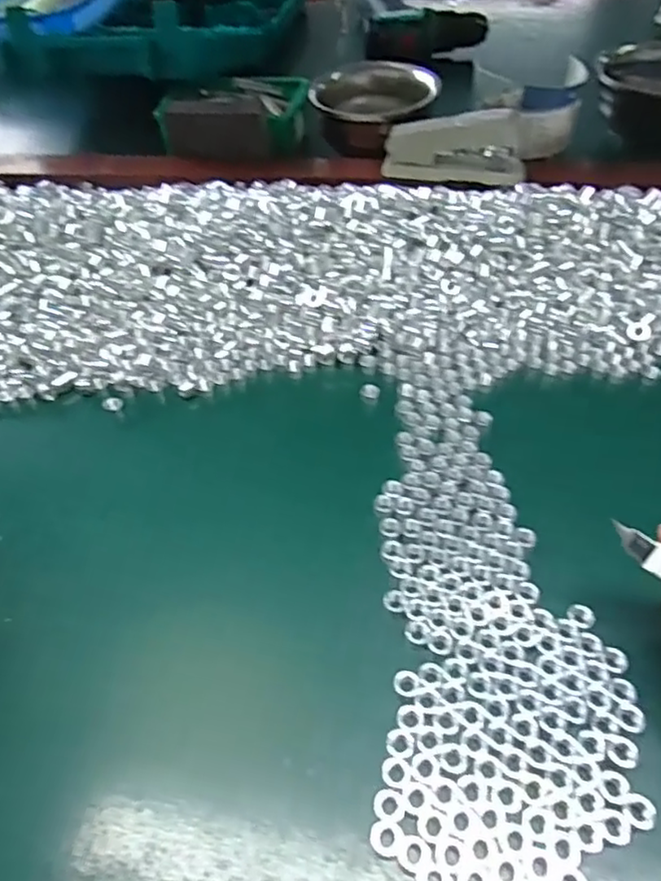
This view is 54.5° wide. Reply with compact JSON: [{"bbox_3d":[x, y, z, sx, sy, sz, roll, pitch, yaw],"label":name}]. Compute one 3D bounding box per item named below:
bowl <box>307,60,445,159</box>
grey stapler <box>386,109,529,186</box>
[{"bbox_3d":[0.039,-0.336,0.649,0.110,0.054,0.110,-2,50,2],"label":"bowl"},{"bbox_3d":[0.111,-0.264,0.572,0.124,0.057,0.037,6,51,8],"label":"grey stapler"}]

